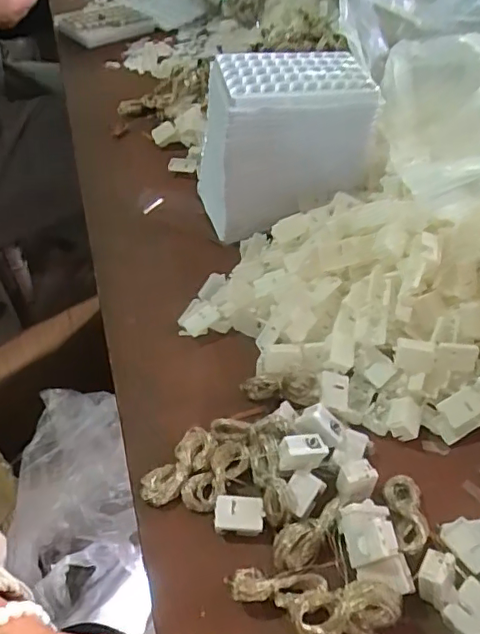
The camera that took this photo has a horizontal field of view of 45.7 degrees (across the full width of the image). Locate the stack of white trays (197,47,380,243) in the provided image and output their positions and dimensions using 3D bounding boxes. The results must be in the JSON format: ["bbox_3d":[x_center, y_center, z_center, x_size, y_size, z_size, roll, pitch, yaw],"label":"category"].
[{"bbox_3d":[0.035,-0.158,0.506,0.143,0.121,0.100,-9,47,-10],"label":"stack of white trays"}]

